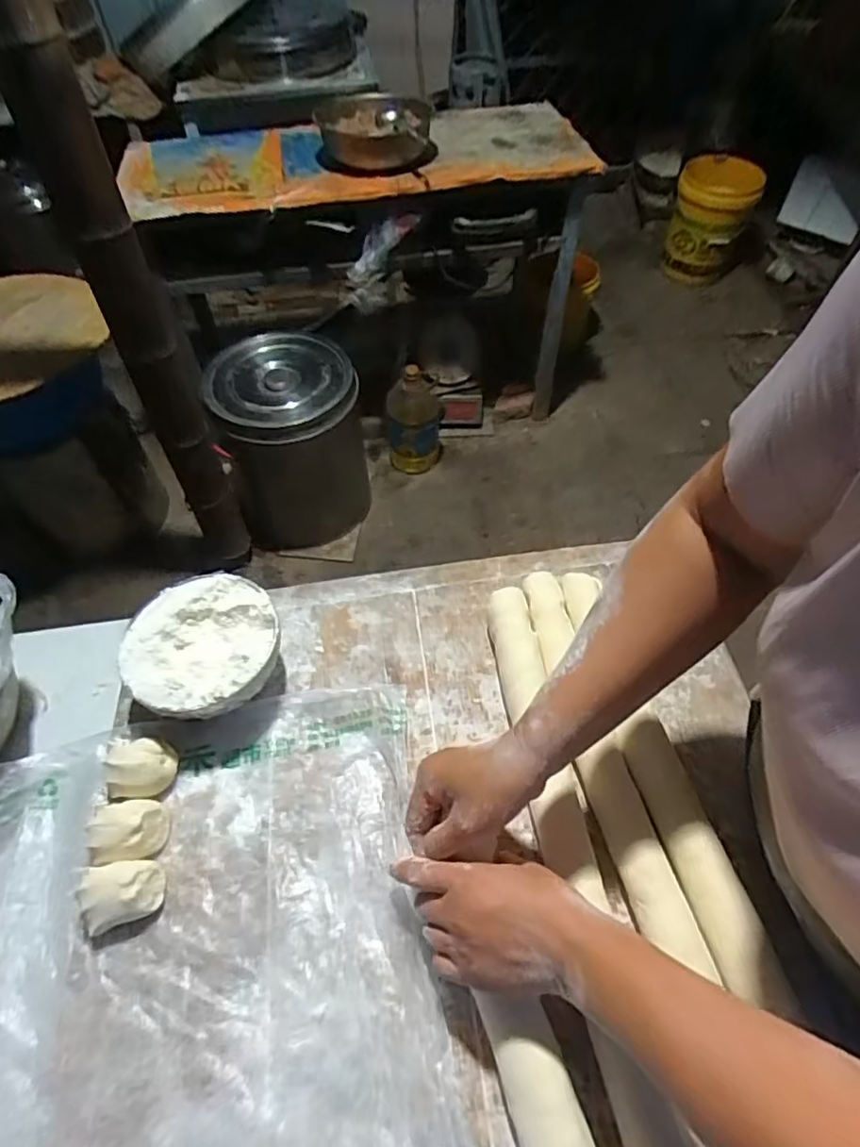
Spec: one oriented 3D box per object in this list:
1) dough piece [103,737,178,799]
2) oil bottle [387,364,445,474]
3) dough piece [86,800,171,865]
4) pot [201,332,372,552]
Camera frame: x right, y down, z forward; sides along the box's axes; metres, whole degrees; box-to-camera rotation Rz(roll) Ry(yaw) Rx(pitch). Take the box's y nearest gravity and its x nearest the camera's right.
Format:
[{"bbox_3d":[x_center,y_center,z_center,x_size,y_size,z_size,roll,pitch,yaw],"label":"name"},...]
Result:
[{"bbox_3d":[-0.257,0.173,0.539,0.058,0.037,0.053,-5,54,-1],"label":"dough piece"},{"bbox_3d":[-0.046,-0.478,1.843,0.179,0.328,0.175,-4,55,-2],"label":"oil bottle"},{"bbox_3d":[-0.253,0.215,0.510,0.057,0.035,0.050,-7,54,-3],"label":"dough piece"},{"bbox_3d":[-0.372,-0.367,1.688,0.371,0.503,0.393,-14,56,-9],"label":"pot"}]

